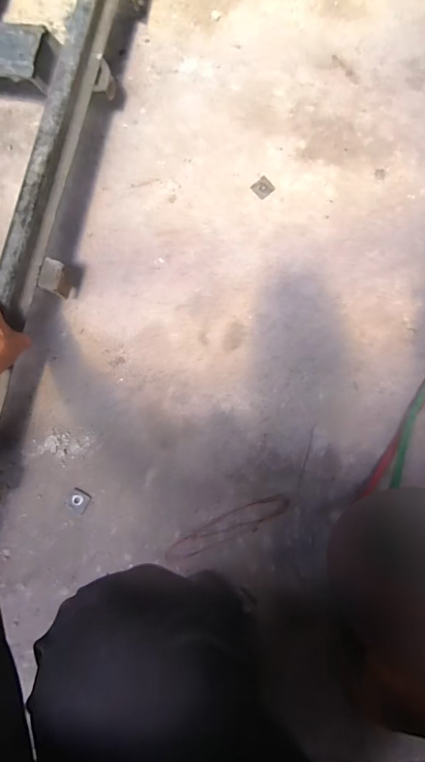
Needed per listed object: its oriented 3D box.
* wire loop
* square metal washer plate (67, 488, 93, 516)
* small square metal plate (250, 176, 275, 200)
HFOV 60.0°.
[{"bbox_3d":[0.026,0.242,0.610,0.216,0.005,0.045,-21,93,-4],"label":"wire loop"},{"bbox_3d":[-0.221,0.200,0.608,0.032,0.004,0.035,30,86,2],"label":"square metal washer plate"},{"bbox_3d":[0.092,-0.352,0.669,0.036,0.004,0.034,-43,87,-4],"label":"small square metal plate"}]

